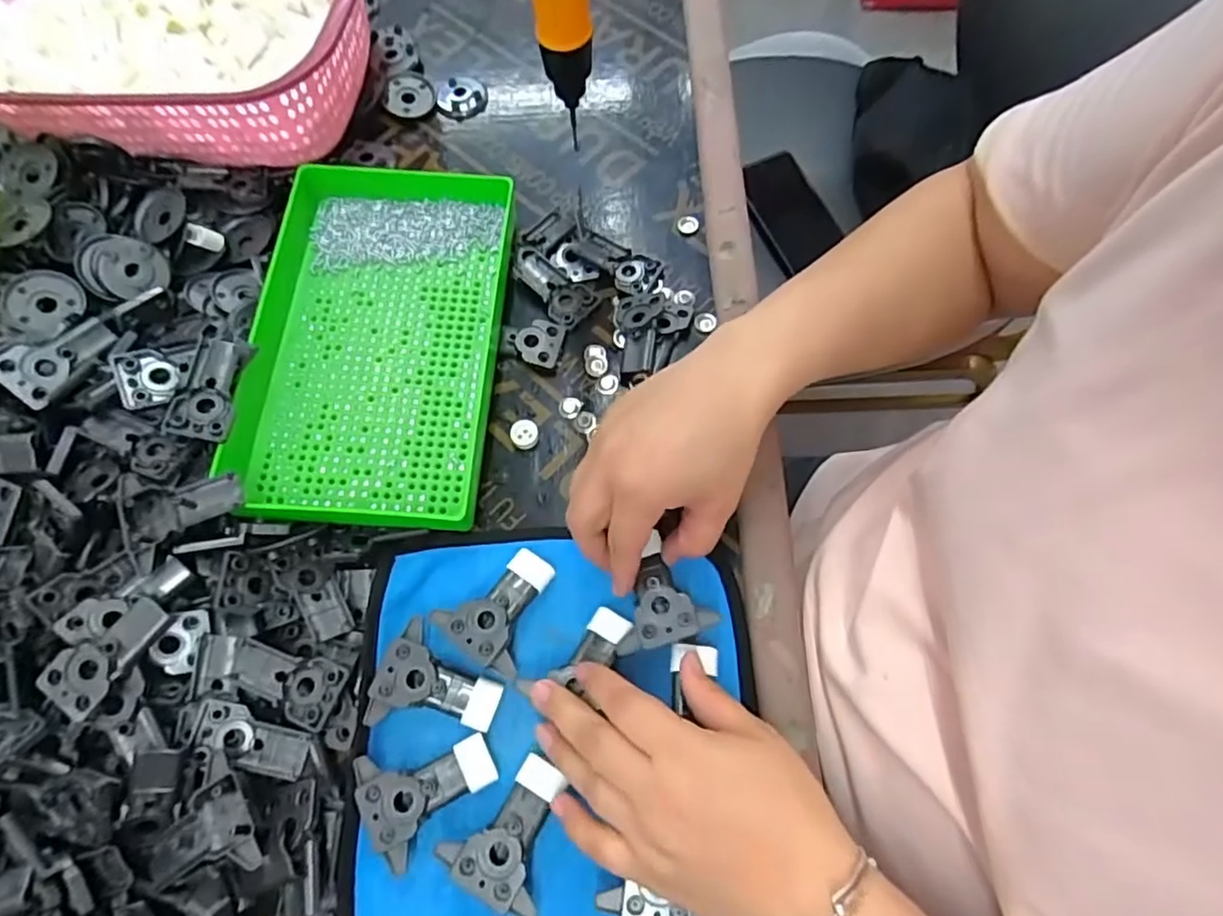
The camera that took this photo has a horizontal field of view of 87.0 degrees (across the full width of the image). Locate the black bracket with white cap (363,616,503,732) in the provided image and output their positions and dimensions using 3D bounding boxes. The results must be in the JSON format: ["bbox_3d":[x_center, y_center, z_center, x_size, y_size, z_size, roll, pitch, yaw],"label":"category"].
[{"bbox_3d":[-0.093,0.121,0.348,0.065,0.019,0.052,11,71,6],"label":"black bracket with white cap"}]

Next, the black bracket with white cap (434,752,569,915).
[{"bbox_3d":[-0.052,0.184,0.323,0.052,0.022,0.062,21,72,10],"label":"black bracket with white cap"}]

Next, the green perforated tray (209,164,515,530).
[{"bbox_3d":[-0.151,-0.077,0.418,0.156,0.043,0.244,0,70,2],"label":"green perforated tray"}]

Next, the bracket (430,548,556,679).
[{"bbox_3d":[-0.059,0.083,0.362,0.053,0.022,0.064,37,76,14],"label":"bracket"}]

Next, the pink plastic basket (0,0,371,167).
[{"bbox_3d":[-0.332,-0.323,0.494,0.301,0.082,0.221,5,70,5],"label":"pink plastic basket"}]

